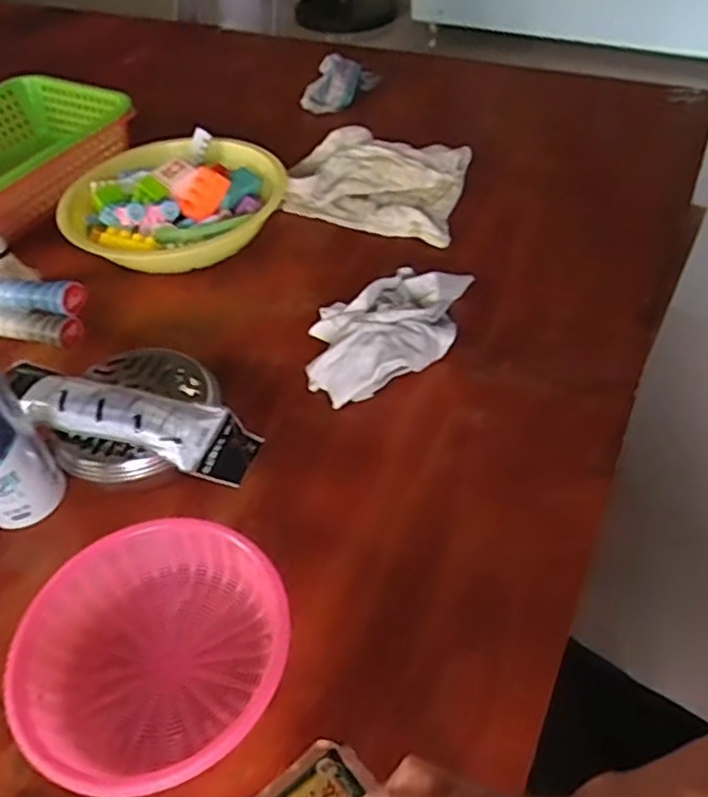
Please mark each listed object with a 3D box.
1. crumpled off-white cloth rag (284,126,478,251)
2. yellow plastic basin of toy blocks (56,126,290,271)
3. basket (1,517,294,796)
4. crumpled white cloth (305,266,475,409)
[{"bbox_3d":[0.022,-0.271,0.833,0.220,0.030,0.198,8,49,13],"label":"crumpled off-white cloth rag"},{"bbox_3d":[-0.204,-0.225,0.784,0.252,0.078,0.234,-3,47,3],"label":"yellow plastic basin of toy blocks"},{"bbox_3d":[-0.133,0.162,0.440,0.150,0.047,0.167,28,55,27],"label":"basket"},{"bbox_3d":[0.042,-0.071,0.637,0.196,0.050,0.103,-33,53,-23],"label":"crumpled white cloth"}]

